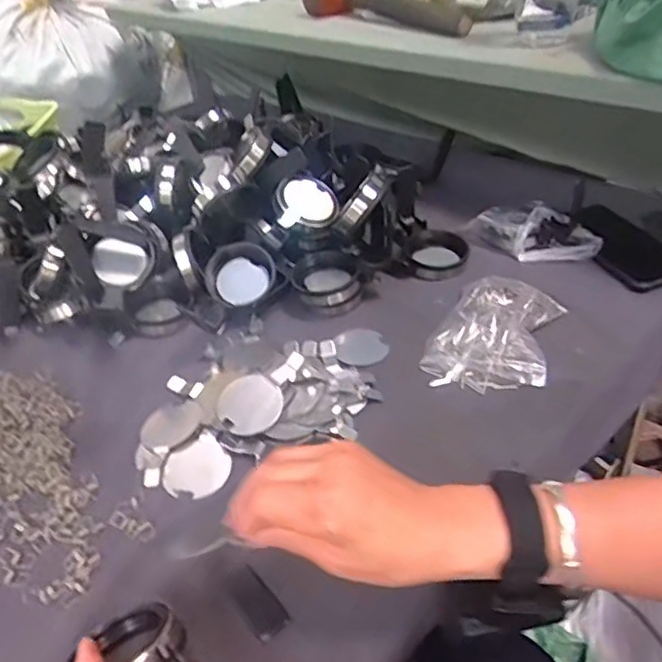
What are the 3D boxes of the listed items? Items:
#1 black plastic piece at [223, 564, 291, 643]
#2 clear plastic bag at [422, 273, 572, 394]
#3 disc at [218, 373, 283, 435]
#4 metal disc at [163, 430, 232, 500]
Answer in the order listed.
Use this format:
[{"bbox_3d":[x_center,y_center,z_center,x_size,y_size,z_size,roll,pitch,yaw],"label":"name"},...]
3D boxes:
[{"bbox_3d":[-0.050,0.180,0.420,0.023,0.004,0.051,-30,43,-27],"label":"black plastic piece"},{"bbox_3d":[0.152,-0.002,0.593,0.107,0.034,0.134,10,41,21],"label":"clear plastic bag"},{"bbox_3d":[-0.068,0.062,0.534,0.053,0.004,0.050,1,64,-3],"label":"disc"},{"bbox_3d":[-0.111,0.113,0.519,0.054,0.004,0.052,-1,50,1],"label":"metal disc"}]

